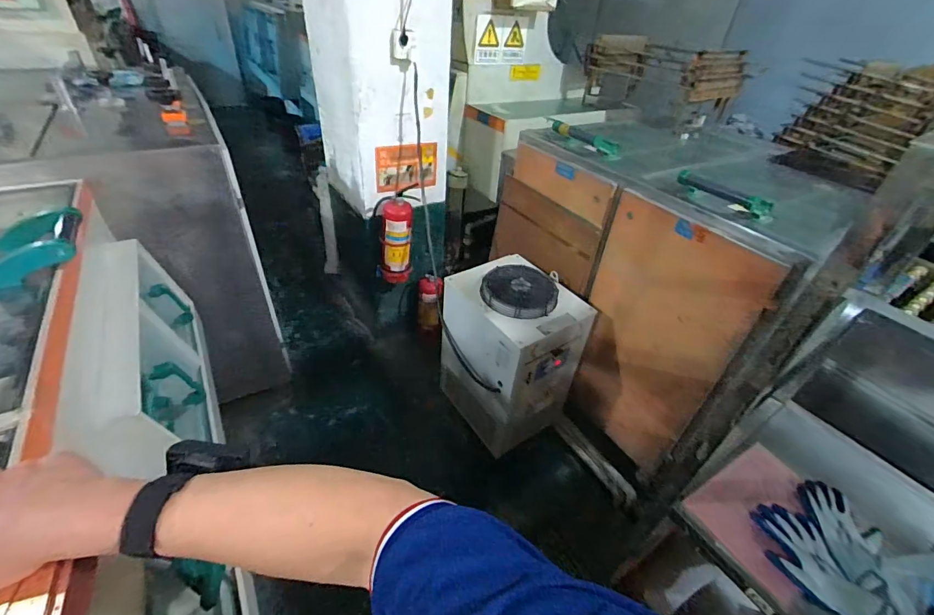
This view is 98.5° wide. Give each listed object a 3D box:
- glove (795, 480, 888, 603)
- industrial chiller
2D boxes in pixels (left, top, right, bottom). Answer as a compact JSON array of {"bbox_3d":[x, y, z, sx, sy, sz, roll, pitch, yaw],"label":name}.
[{"bbox_3d":[0.773,0.460,0.815,0.116,0.033,0.221,9,39,5],"label":"glove"},{"bbox_3d":[0.187,0.180,1.717,0.414,0.680,0.476,-23,47,-31],"label":"industrial chiller"}]

